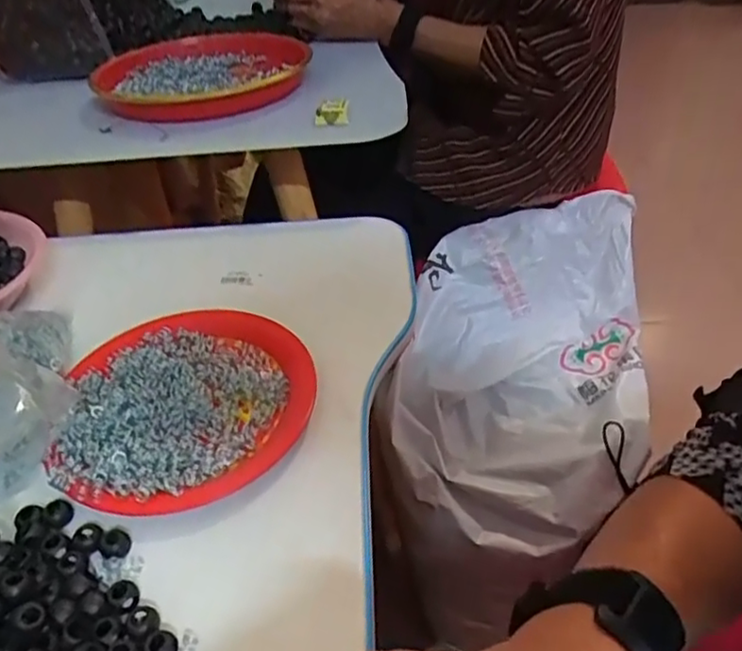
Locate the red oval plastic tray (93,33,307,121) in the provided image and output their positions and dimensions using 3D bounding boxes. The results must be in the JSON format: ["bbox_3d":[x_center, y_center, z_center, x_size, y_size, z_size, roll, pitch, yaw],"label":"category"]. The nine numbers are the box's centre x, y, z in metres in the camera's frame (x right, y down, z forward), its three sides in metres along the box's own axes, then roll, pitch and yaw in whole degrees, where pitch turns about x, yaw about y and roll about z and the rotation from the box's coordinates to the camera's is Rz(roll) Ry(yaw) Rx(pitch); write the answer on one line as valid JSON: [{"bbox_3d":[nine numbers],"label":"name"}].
[{"bbox_3d":[-0.167,-0.252,0.633,0.192,0.035,0.201,17,45,21],"label":"red oval plastic tray"}]

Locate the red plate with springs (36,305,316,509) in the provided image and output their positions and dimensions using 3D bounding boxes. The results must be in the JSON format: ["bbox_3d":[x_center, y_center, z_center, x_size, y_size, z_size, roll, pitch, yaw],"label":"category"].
[{"bbox_3d":[-0.112,0.044,0.403,0.148,0.021,0.154,-2,41,2],"label":"red plate with springs"}]

